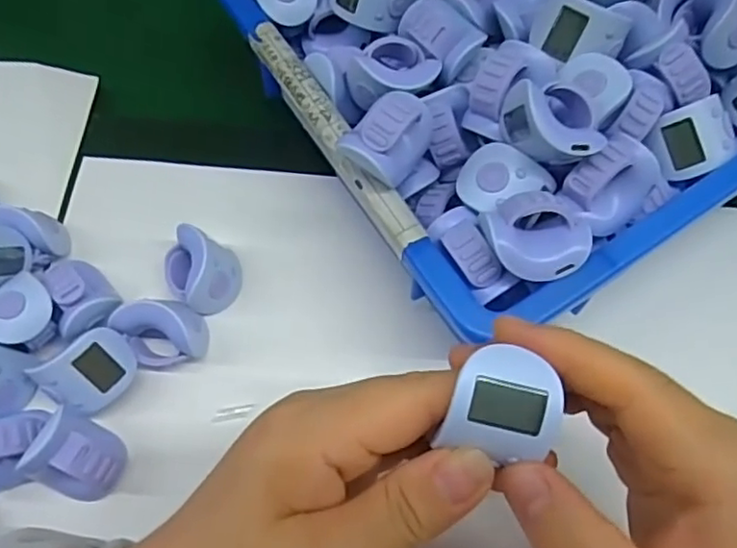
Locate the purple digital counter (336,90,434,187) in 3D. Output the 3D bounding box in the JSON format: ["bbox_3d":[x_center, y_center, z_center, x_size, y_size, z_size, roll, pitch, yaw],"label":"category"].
[{"bbox_3d":[0.011,-0.055,0.261,0.021,0.028,0.042,42,69,16],"label":"purple digital counter"}]

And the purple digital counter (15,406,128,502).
[{"bbox_3d":[-0.117,0.075,0.259,0.028,0.039,0.028,1,64,-2],"label":"purple digital counter"}]

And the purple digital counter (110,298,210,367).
[{"bbox_3d":[-0.093,0.027,0.285,0.037,0.030,0.024,-11,65,-8],"label":"purple digital counter"}]

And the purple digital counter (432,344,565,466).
[{"bbox_3d":[0.039,0.037,0.184,0.030,0.015,0.030,11,87,-1],"label":"purple digital counter"}]

